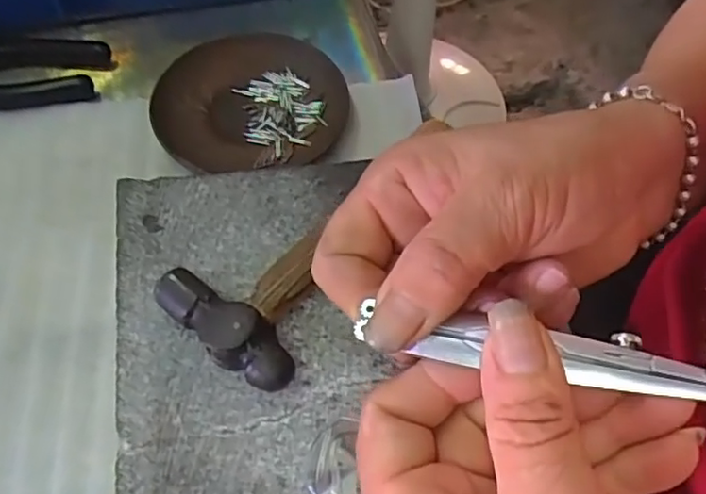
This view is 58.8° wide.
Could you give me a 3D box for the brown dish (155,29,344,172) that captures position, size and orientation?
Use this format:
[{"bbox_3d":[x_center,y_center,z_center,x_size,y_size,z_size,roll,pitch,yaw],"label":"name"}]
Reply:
[{"bbox_3d":[-0.062,-0.090,0.384,0.114,0.015,0.097,-8,60,-7],"label":"brown dish"}]

